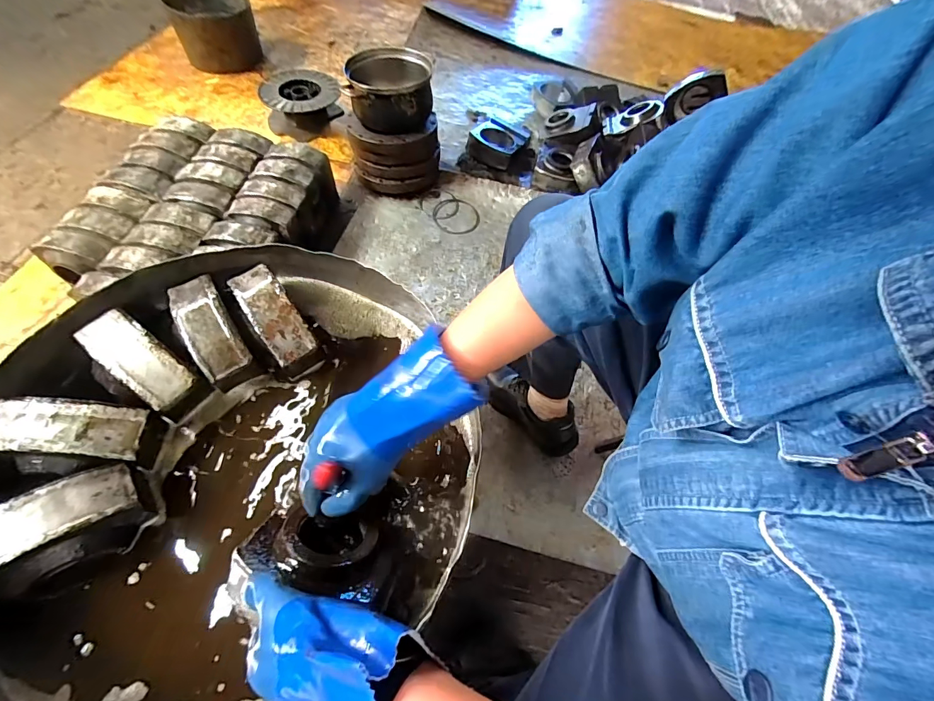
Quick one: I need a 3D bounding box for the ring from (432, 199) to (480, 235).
[{"bbox_3d":[-0.032,-0.405,1.215,0.143,0.005,0.132,1,77,-3],"label":"ring"}]

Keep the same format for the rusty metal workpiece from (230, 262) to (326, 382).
[{"bbox_3d":[-0.272,-0.045,0.571,0.060,0.054,0.169,-33,87,-16],"label":"rusty metal workpiece"}]

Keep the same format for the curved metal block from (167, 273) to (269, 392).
[{"bbox_3d":[-0.353,-0.030,0.555,0.064,0.053,0.162,-31,83,-15],"label":"curved metal block"}]

